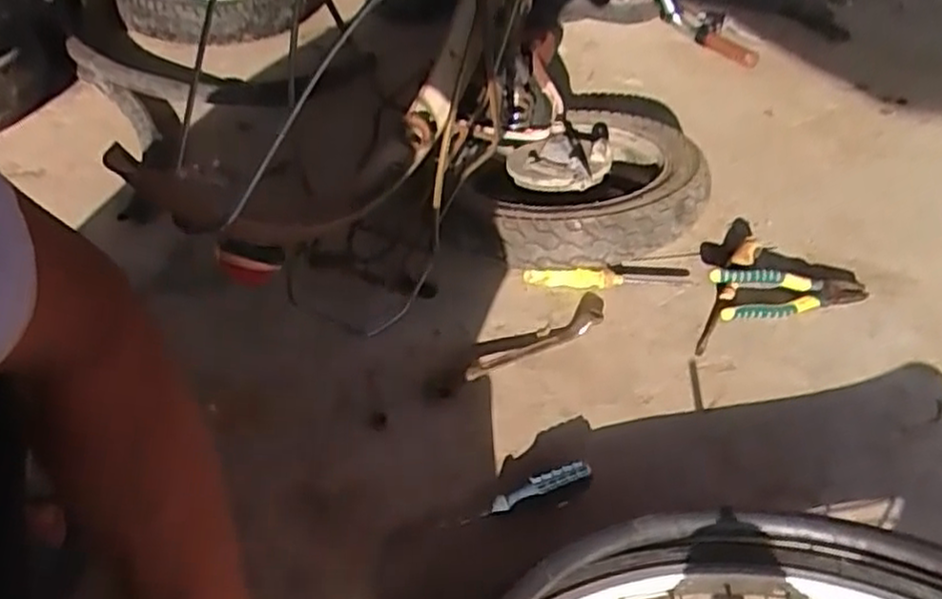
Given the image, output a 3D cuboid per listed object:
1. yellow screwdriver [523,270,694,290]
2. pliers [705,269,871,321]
[{"bbox_3d":[0.168,-0.027,0.905,0.205,0.025,0.019,-1,43,-6],"label":"yellow screwdriver"},{"bbox_3d":[0.391,-0.007,0.900,0.190,0.023,0.064,-1,43,-6],"label":"pliers"}]

